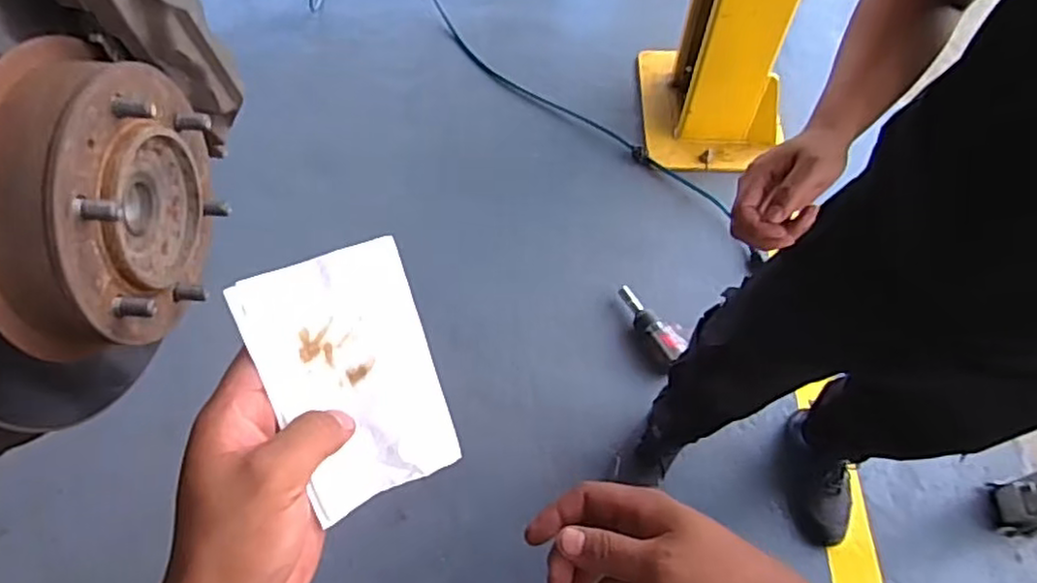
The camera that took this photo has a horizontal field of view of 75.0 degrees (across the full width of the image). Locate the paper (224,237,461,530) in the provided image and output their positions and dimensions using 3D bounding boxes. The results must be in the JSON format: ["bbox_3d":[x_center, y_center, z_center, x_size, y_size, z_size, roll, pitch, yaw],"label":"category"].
[{"bbox_3d":[-0.083,0.043,0.348,0.083,0.006,0.126,-22,99,-23],"label":"paper"}]

